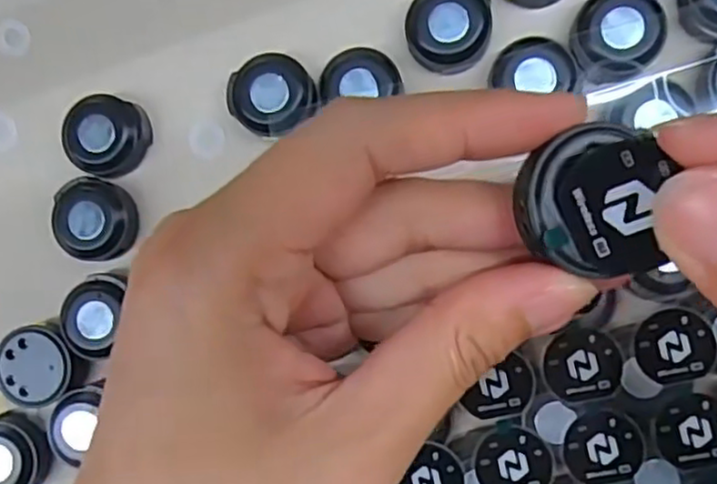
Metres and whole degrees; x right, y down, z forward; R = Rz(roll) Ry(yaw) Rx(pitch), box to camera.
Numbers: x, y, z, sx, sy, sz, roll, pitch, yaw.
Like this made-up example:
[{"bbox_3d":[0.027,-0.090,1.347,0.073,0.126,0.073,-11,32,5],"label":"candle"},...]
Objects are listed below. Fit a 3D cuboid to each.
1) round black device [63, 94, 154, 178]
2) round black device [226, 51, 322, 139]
[{"bbox_3d":[-0.093,-0.039,0.249,0.029,0.010,0.029,0,87,9],"label":"round black device"},{"bbox_3d":[-0.031,-0.053,0.241,0.029,0.008,0.028,0,87,9],"label":"round black device"}]

